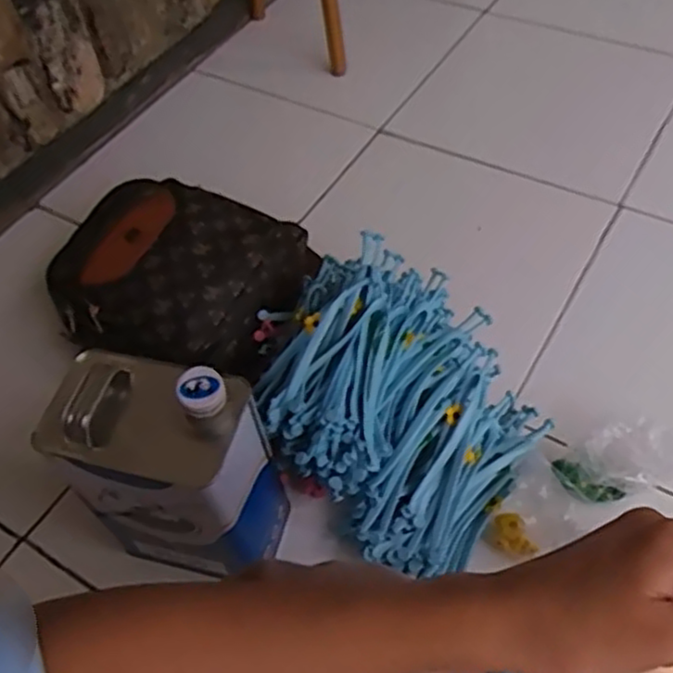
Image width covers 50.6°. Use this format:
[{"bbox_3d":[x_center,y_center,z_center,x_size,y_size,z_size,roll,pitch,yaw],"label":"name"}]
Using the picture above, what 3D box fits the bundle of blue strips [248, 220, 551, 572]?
[{"bbox_3d":[0.061,0.067,0.748,0.290,0.074,0.263,39,76,-5],"label":"bundle of blue strips"}]

